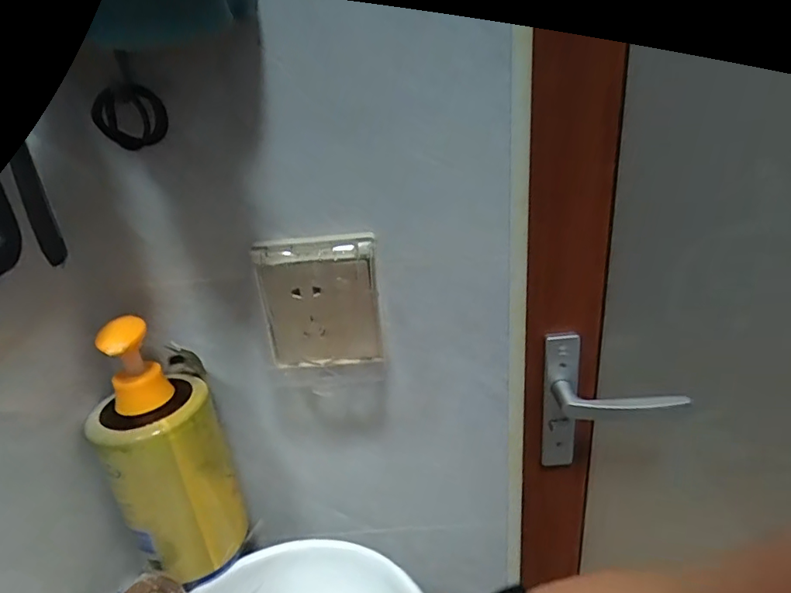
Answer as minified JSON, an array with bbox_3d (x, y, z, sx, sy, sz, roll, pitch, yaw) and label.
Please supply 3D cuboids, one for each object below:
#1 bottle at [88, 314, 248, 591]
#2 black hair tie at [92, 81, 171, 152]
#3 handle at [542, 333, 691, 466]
[{"bbox_3d":[-0.189,0.124,0.433,0.093,0.216,0.088,-17,28,-26],"label":"bottle"},{"bbox_3d":[-0.174,-0.116,0.341,0.049,0.039,0.010,-12,28,9],"label":"black hair tie"},{"bbox_3d":[0.236,0.130,0.576,0.139,0.173,0.051,-1,25,7],"label":"handle"}]

